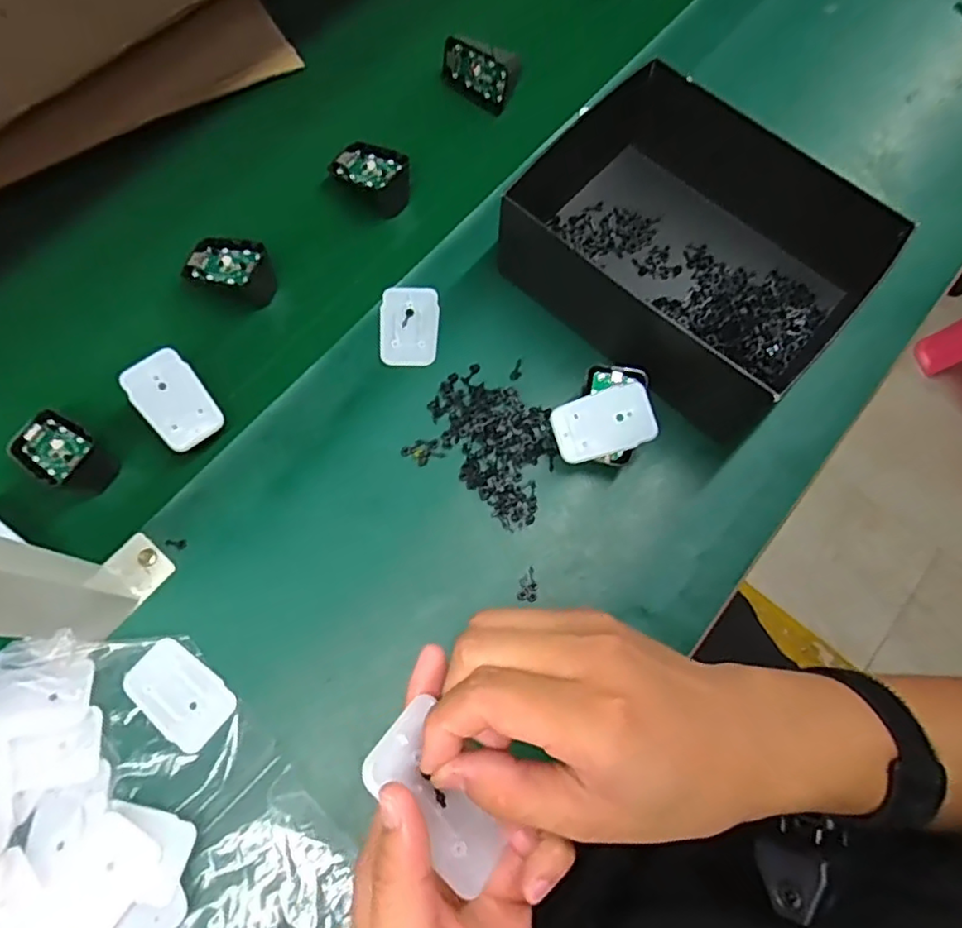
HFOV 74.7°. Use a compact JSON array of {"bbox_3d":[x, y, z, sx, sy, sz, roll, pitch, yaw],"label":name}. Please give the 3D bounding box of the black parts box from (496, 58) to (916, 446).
[{"bbox_3d":[0.154,-0.164,0.480,0.247,0.085,0.185,42,75,11],"label":"black parts box"}]

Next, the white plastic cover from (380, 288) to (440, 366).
[{"bbox_3d":[-0.056,-0.108,0.495,0.045,0.004,0.067,4,72,-1],"label":"white plastic cover"}]

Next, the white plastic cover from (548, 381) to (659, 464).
[{"bbox_3d":[0.086,-0.029,0.443,0.069,0.005,0.044,-16,90,6],"label":"white plastic cover"}]

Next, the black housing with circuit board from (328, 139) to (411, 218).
[{"bbox_3d":[-0.092,-0.243,0.542,0.067,0.041,0.046,29,80,22],"label":"black housing with circuit board"}]

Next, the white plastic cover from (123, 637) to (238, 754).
[{"bbox_3d":[-0.195,0.149,0.407,0.069,0.005,0.044,39,73,11],"label":"white plastic cover"}]

